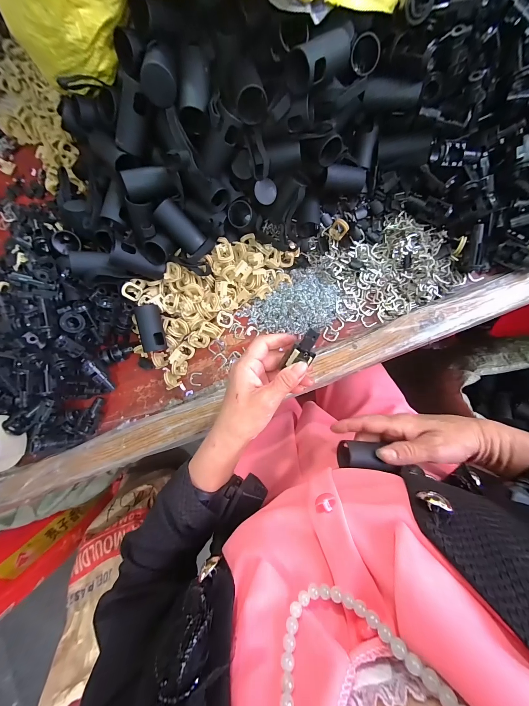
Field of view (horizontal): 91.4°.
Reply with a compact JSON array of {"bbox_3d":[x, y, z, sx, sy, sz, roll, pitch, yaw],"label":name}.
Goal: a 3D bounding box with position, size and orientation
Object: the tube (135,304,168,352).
[{"bbox_3d":[-0.151,-0.033,0.347,0.026,0.022,0.062,-6,101,7],"label":"tube"}]

